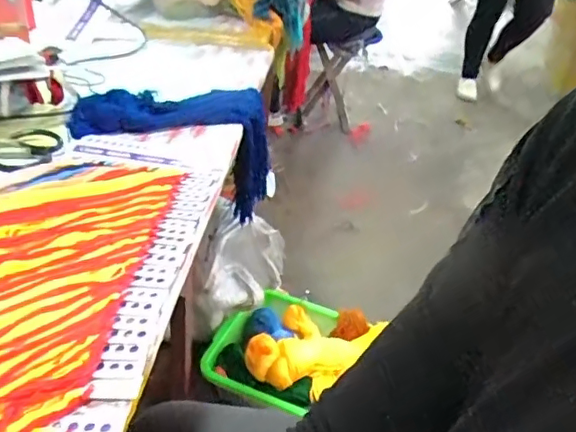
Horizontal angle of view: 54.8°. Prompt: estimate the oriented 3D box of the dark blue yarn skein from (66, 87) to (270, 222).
[{"bbox_3d":[-0.197,-0.104,1.047,0.373,0.276,0.130,-5,36,-18],"label":"dark blue yarn skein"}]

